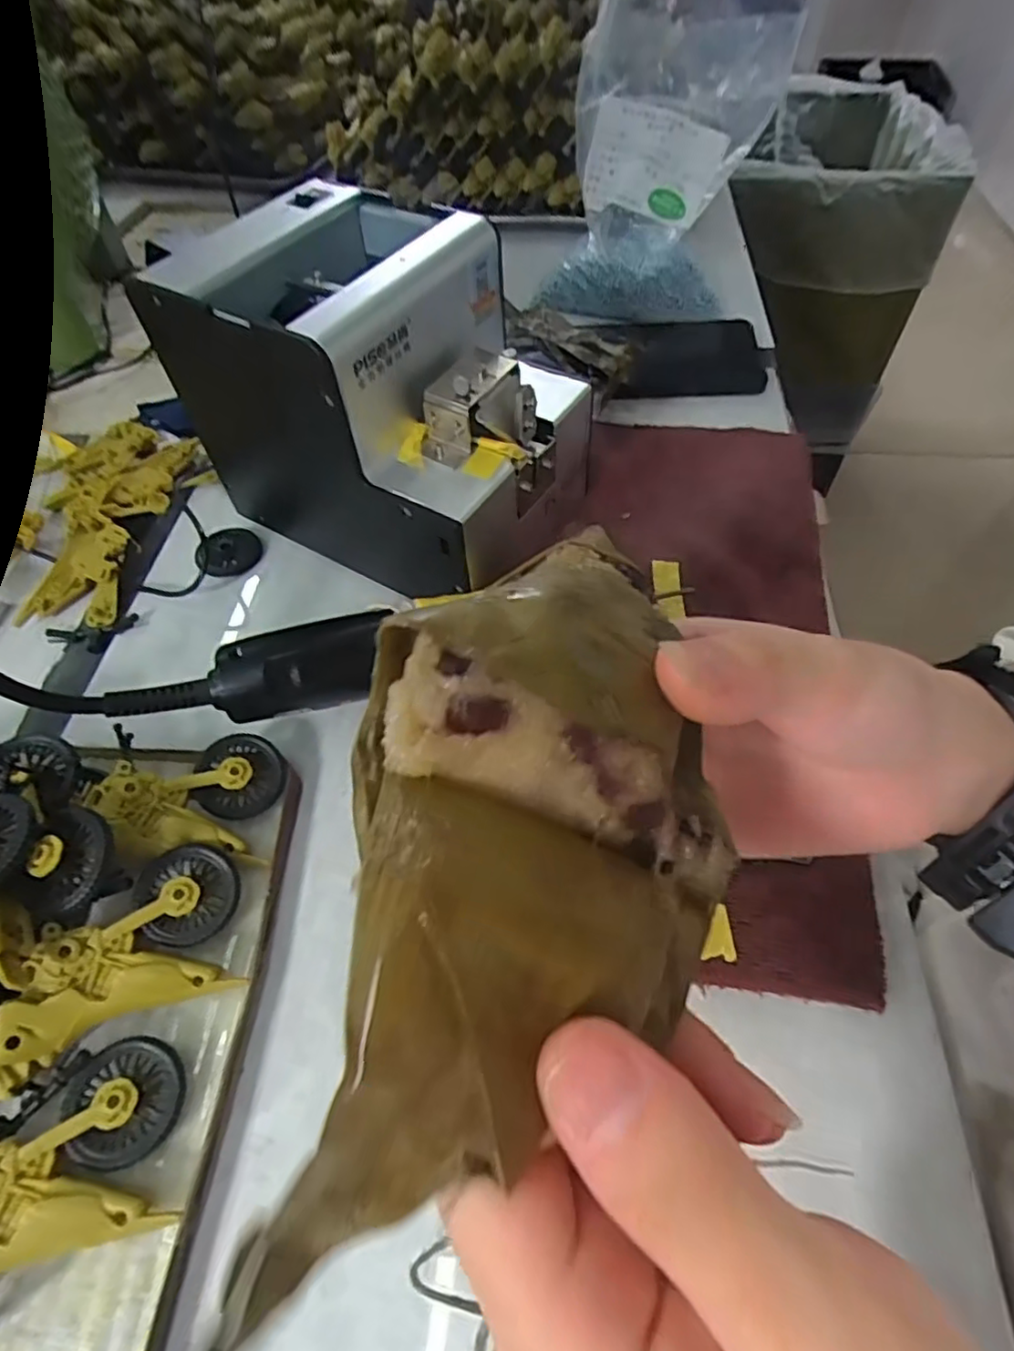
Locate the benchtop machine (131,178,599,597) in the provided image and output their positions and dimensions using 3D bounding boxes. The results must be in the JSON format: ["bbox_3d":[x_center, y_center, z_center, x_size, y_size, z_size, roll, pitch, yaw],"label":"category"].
[{"bbox_3d":[-0.063,-0.145,0.343,0.179,0.144,0.123,27,62,19],"label":"benchtop machine"}]

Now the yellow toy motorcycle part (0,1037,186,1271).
[{"bbox_3d":[-0.158,0.167,0.205,0.105,0.016,0.060,-27,58,-29],"label":"yellow toy motorcycle part"}]

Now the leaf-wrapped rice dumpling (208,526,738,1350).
[{"bbox_3d":[0.005,0.025,0.131,0.074,0.045,0.112,14,63,-22],"label":"leaf-wrapped rice dumpling"}]

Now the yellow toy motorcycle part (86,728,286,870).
[{"bbox_3d":[-0.139,0.053,0.287,0.068,0.038,0.056,-1,57,2],"label":"yellow toy motorcycle part"}]

